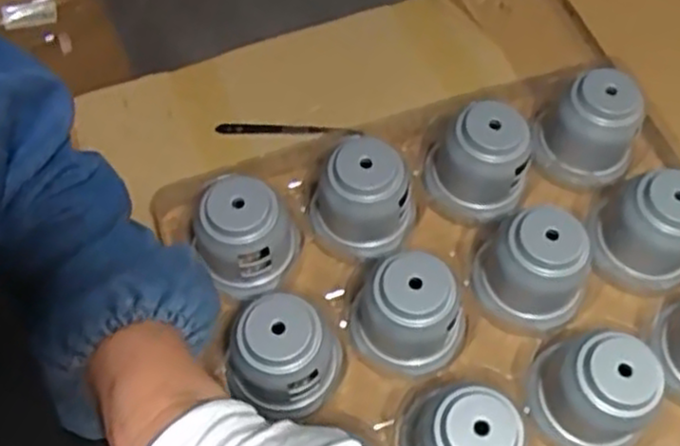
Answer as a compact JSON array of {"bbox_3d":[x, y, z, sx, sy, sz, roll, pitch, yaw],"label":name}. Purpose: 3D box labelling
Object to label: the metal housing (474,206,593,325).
[{"bbox_3d":[0.152,0.034,0.576,0.087,0.074,0.074,24,66,12],"label":"metal housing"}]

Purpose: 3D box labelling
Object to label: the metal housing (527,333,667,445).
[{"bbox_3d":[0.184,0.121,0.533,0.082,0.072,0.079,12,64,6],"label":"metal housing"}]

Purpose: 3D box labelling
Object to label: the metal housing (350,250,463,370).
[{"bbox_3d":[0.050,0.071,0.559,0.075,0.076,0.071,0,64,0],"label":"metal housing"}]

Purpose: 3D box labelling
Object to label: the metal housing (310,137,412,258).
[{"bbox_3d":[0.017,-0.020,0.609,0.087,0.083,0.074,27,67,13],"label":"metal housing"}]

